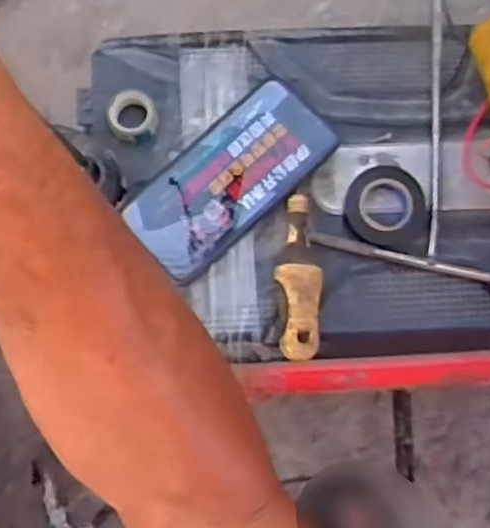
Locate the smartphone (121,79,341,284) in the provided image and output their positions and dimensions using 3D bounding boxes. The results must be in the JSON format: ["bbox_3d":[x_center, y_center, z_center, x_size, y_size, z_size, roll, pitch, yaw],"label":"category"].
[{"bbox_3d":[-0.011,-0.064,0.526,0.157,0.010,0.077,-42,73,-5],"label":"smartphone"}]

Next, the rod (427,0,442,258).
[{"bbox_3d":[0.146,-0.123,0.546,0.009,0.010,0.238,4,77,2],"label":"rod"}]

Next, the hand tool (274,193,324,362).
[{"bbox_3d":[0.038,0.009,0.507,0.029,0.026,0.115,-1,77,0],"label":"hand tool"}]

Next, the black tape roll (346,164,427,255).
[{"bbox_3d":[0.104,-0.042,0.519,0.062,0.025,0.060,0,77,1],"label":"black tape roll"}]

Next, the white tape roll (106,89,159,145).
[{"bbox_3d":[-0.085,-0.110,0.540,0.037,0.019,0.039,0,77,1],"label":"white tape roll"}]

